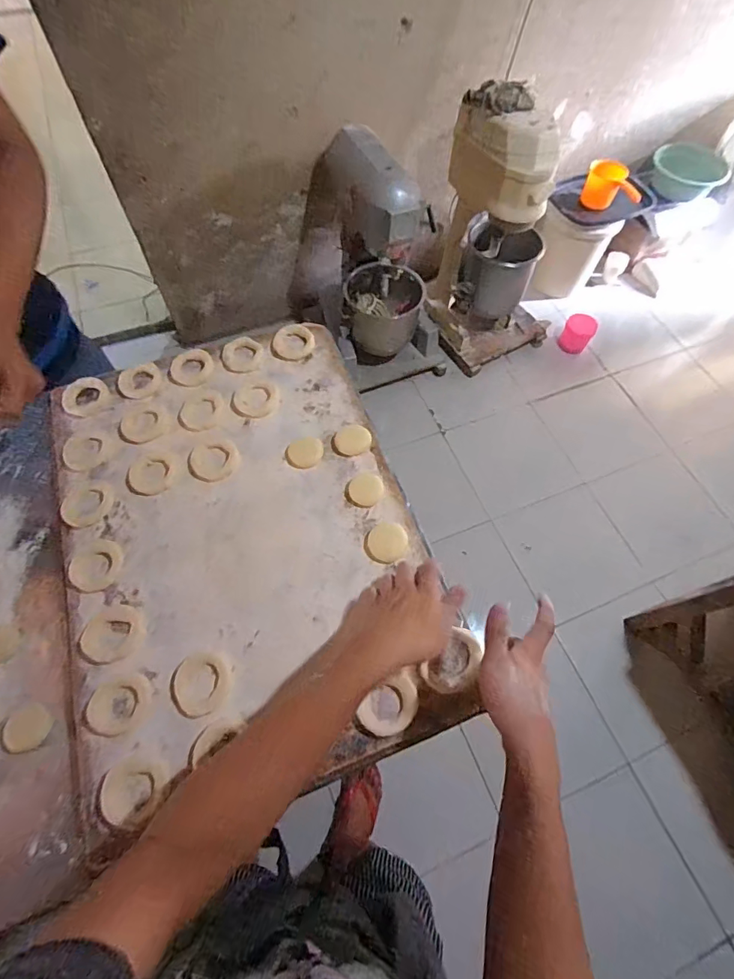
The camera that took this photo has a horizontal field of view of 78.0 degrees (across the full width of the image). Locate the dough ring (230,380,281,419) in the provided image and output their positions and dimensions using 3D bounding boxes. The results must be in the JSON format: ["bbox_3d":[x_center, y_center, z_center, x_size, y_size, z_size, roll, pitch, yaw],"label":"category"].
[{"bbox_3d":[-0.164,-0.134,0.667,0.063,0.005,0.068,0,64,-1],"label":"dough ring"}]

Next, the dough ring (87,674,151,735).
[{"bbox_3d":[-0.262,0.226,0.480,0.055,0.008,0.059,0,64,-1],"label":"dough ring"}]

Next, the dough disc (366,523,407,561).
[{"bbox_3d":[0.026,0.065,0.562,0.047,0.013,0.047,0,64,-1],"label":"dough disc"}]

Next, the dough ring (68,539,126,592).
[{"bbox_3d":[-0.325,0.090,0.544,0.059,0.010,0.060,0,64,-1],"label":"dough ring"}]

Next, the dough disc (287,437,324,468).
[{"bbox_3d":[-0.083,-0.053,0.617,0.048,0.004,0.044,0,64,-1],"label":"dough disc"}]

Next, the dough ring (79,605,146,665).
[{"bbox_3d":[-0.285,0.163,0.507,0.063,0.005,0.065,0,64,-1],"label":"dough ring"}]

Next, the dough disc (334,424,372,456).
[{"bbox_3d":[-0.019,-0.069,0.630,0.049,0.004,0.046,0,64,-1],"label":"dough disc"}]

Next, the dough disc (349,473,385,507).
[{"bbox_3d":[-0.001,-0.001,0.596,0.045,0.006,0.044,0,64,-1],"label":"dough disc"}]

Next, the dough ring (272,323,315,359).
[{"bbox_3d":[-0.117,-0.235,0.716,0.064,0.008,0.068,0,64,-1],"label":"dough ring"}]

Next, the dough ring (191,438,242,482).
[{"bbox_3d":[-0.204,-0.042,0.607,0.065,0.004,0.061,4,64,1],"label":"dough ring"}]

